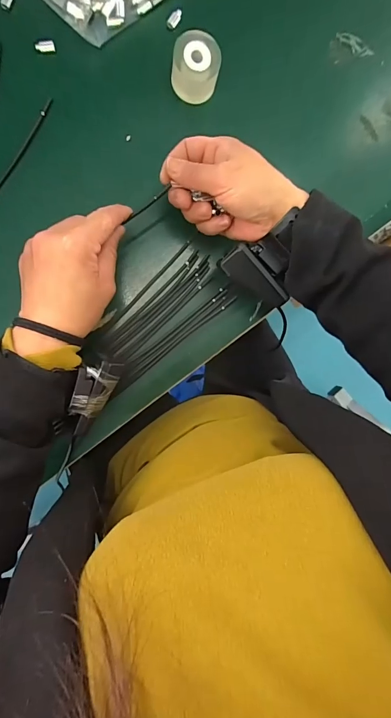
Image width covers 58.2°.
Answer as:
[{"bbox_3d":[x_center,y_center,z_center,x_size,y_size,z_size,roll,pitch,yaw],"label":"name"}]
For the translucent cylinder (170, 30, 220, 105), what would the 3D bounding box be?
[{"bbox_3d":[0.000,-0.282,0.341,0.044,0.036,0.038,8,92,-7],"label":"translucent cylinder"}]

